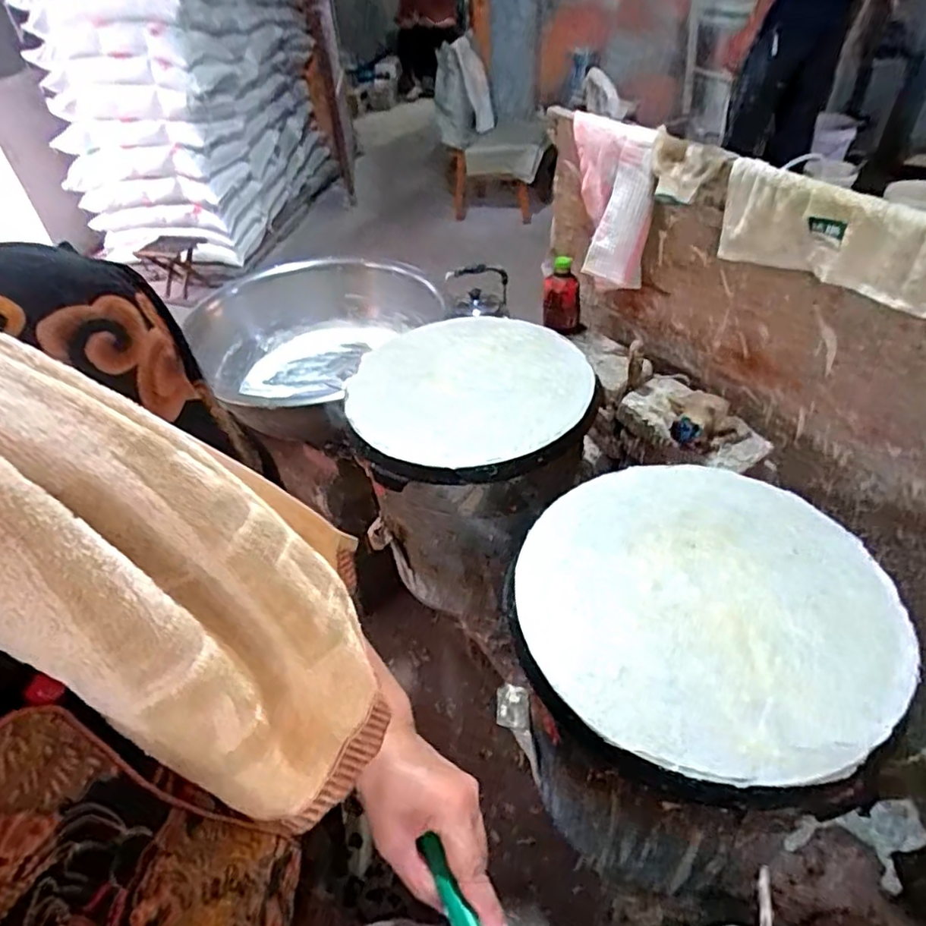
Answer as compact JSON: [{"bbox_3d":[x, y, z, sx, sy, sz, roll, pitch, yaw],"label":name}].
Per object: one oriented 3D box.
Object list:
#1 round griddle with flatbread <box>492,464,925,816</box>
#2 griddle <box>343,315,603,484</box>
[{"bbox_3d":[0.255,0.143,0.647,0.374,0.043,0.390,-4,42,3],"label":"round griddle with flatbread"},{"bbox_3d":[0.004,-0.134,1.002,0.394,0.064,0.453,-12,42,-6],"label":"griddle"}]

